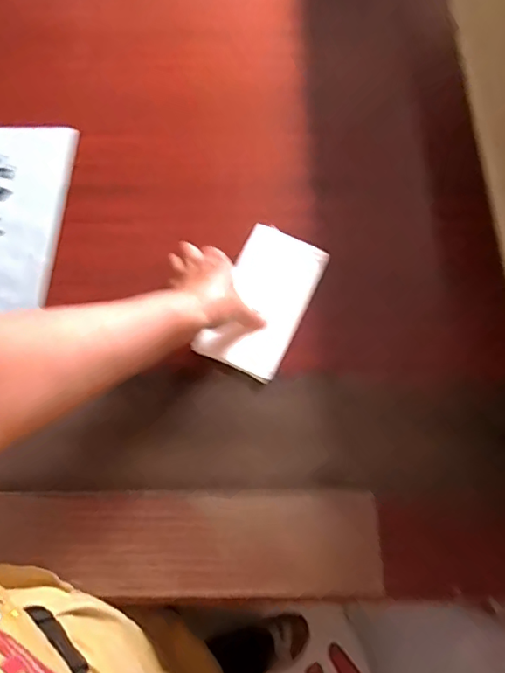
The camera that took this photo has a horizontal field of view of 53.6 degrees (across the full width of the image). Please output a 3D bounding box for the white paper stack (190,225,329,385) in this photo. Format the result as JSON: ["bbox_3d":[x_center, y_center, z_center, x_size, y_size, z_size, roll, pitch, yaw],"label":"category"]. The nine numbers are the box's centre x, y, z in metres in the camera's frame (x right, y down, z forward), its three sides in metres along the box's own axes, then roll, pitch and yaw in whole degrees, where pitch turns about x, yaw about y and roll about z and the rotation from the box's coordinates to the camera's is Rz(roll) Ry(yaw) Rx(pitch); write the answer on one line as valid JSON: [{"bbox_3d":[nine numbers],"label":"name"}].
[{"bbox_3d":[0.014,-0.043,0.571,0.094,0.013,0.176,20,72,9],"label":"white paper stack"}]

